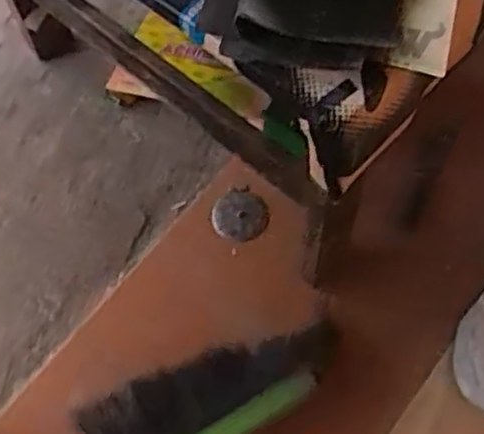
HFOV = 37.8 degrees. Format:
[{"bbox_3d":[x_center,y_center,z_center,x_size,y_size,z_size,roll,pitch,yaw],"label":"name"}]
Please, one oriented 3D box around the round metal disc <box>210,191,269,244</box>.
[{"bbox_3d":[-0.003,-0.001,0.996,0.079,0.008,0.071,16,98,10],"label":"round metal disc"}]

